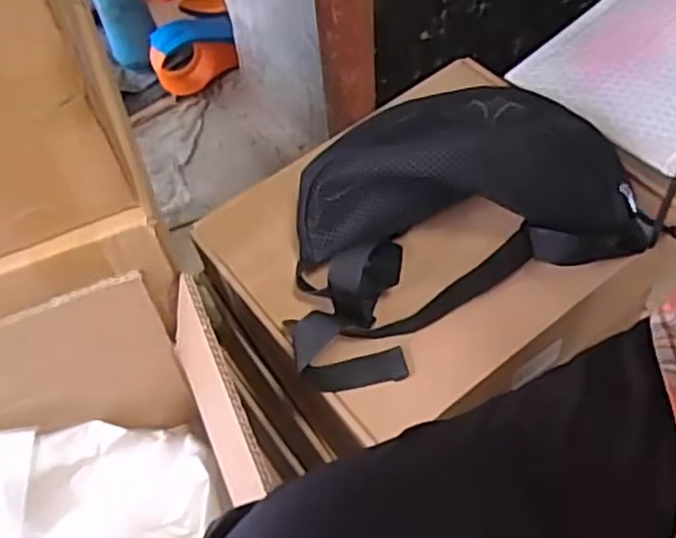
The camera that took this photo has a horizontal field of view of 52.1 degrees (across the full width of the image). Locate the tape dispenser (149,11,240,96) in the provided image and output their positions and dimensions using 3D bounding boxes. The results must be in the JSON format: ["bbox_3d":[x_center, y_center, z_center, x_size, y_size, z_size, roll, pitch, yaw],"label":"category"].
[{"bbox_3d":[-0.203,-0.305,0.975,0.116,0.077,0.067,-12,57,-5],"label":"tape dispenser"}]

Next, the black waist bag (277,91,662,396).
[{"bbox_3d":[0.073,-0.054,0.532,0.278,0.093,0.195,-22,58,-11],"label":"black waist bag"}]

